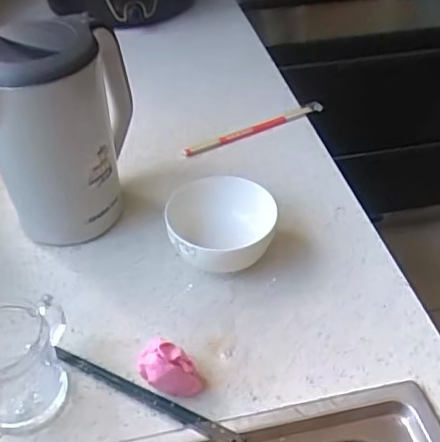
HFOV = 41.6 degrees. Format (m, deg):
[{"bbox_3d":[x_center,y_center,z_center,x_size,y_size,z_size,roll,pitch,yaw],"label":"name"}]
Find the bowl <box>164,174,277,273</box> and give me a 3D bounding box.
[{"bbox_3d":[0.002,0.010,0.686,0.120,0.068,0.114,-1,42,1],"label":"bowl"}]

